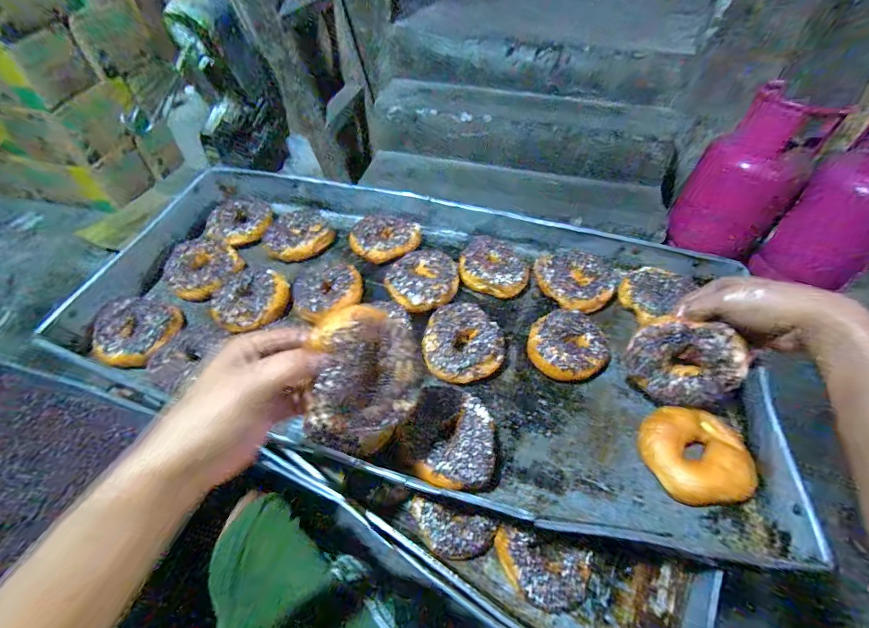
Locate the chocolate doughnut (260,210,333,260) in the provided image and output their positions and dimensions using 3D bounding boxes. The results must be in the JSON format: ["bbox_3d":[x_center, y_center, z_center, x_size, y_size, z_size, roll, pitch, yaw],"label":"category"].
[{"bbox_3d":[-0.206,-0.125,0.598,0.095,0.028,0.088,1,48,-1],"label":"chocolate doughnut"}]

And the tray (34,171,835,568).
[{"bbox_3d":[-0.034,-0.004,0.506,0.797,0.069,0.406,12,49,9],"label":"tray"}]

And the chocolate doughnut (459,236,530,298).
[{"bbox_3d":[0.087,-0.072,0.547,0.096,0.030,0.104,19,51,14],"label":"chocolate doughnut"}]

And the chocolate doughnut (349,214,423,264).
[{"bbox_3d":[-0.079,-0.115,0.577,0.104,0.030,0.082,24,52,18],"label":"chocolate doughnut"}]

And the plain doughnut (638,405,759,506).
[{"bbox_3d":[0.265,0.140,0.392,0.089,0.030,0.091,-3,49,-4],"label":"plain doughnut"}]

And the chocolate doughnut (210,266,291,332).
[{"bbox_3d":[-0.251,-0.024,0.518,0.107,0.024,0.099,1,48,-1],"label":"chocolate doughnut"}]

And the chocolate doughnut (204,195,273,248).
[{"bbox_3d":[-0.318,-0.154,0.622,0.099,0.028,0.102,-21,52,-19],"label":"chocolate doughnut"}]

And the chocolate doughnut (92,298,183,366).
[{"bbox_3d":[-0.394,0.021,0.503,0.104,0.035,0.091,7,49,5],"label":"chocolate doughnut"}]

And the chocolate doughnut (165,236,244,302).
[{"bbox_3d":[-0.341,-0.071,0.564,0.097,0.027,0.100,-33,57,-27],"label":"chocolate doughnut"}]

